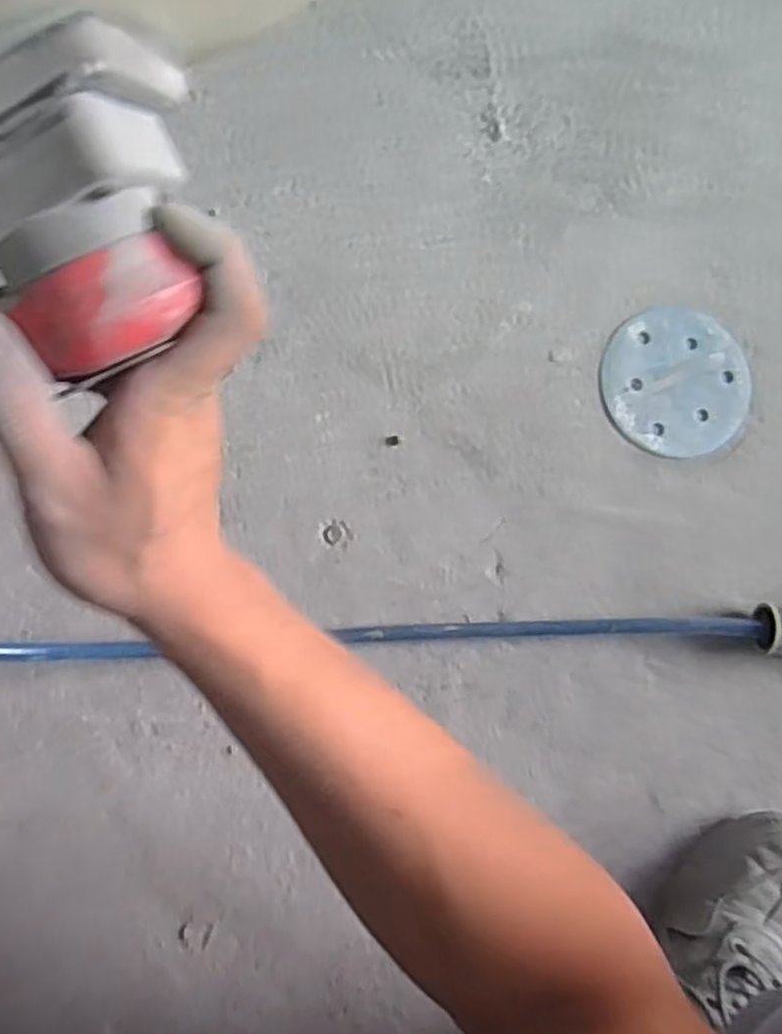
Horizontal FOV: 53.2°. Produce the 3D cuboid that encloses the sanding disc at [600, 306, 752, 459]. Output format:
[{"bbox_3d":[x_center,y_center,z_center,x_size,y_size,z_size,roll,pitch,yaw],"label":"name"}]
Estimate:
[{"bbox_3d":[0.225,-0.107,0.617,0.115,0.005,0.116,-4,85,-6],"label":"sanding disc"}]

